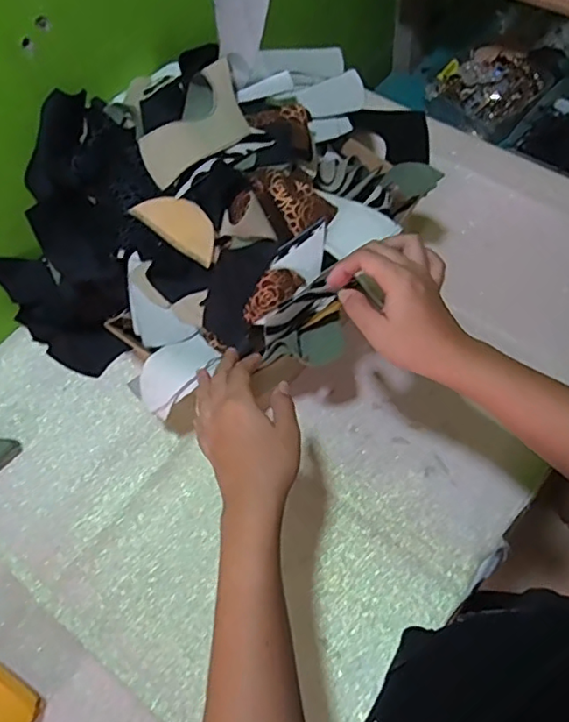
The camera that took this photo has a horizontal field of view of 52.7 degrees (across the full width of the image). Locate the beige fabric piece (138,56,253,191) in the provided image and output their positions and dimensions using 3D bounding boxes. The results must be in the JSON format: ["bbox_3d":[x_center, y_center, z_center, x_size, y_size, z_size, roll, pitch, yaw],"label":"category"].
[{"bbox_3d":[-0.092,-0.241,0.580,0.127,0.018,0.082,-35,84,-8],"label":"beige fabric piece"}]

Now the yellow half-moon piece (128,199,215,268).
[{"bbox_3d":[-0.101,-0.135,0.569,0.103,0.012,0.044,37,72,22],"label":"yellow half-moon piece"}]

